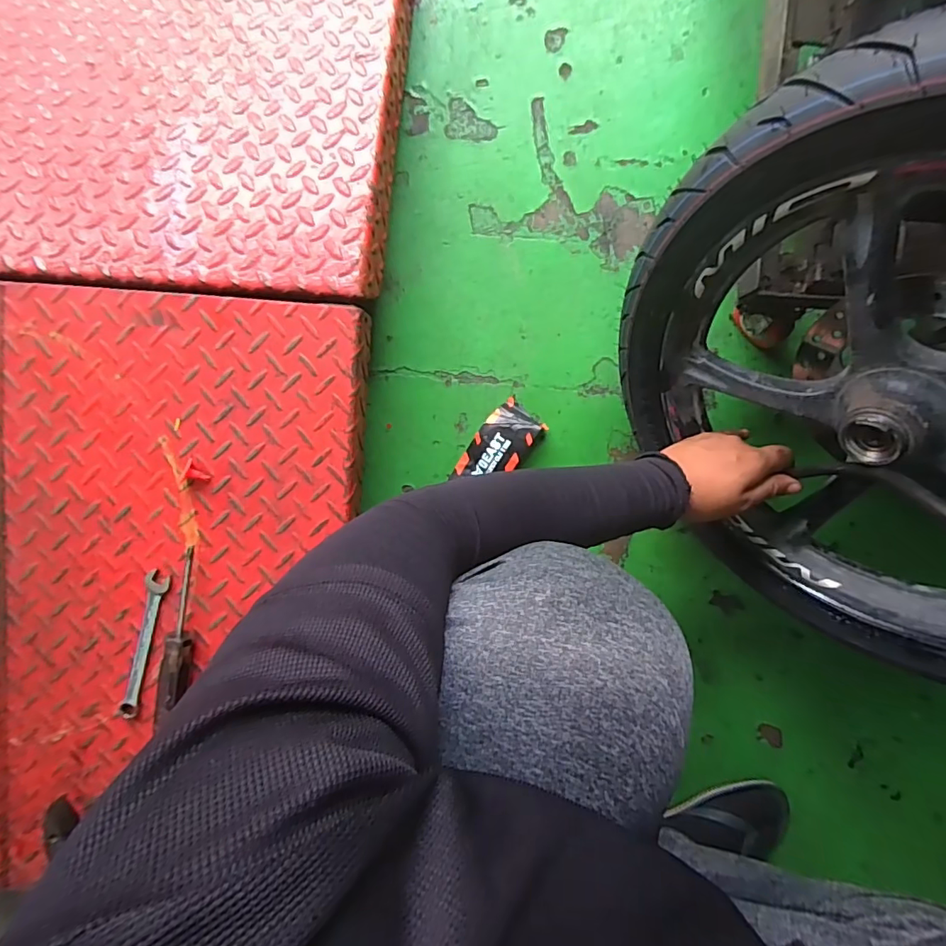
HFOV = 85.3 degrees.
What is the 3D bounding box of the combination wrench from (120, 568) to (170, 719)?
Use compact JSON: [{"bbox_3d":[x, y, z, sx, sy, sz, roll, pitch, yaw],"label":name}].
[{"bbox_3d":[-0.336,0.178,0.524,0.023,0.004,0.161,15,95,1],"label":"combination wrench"}]

